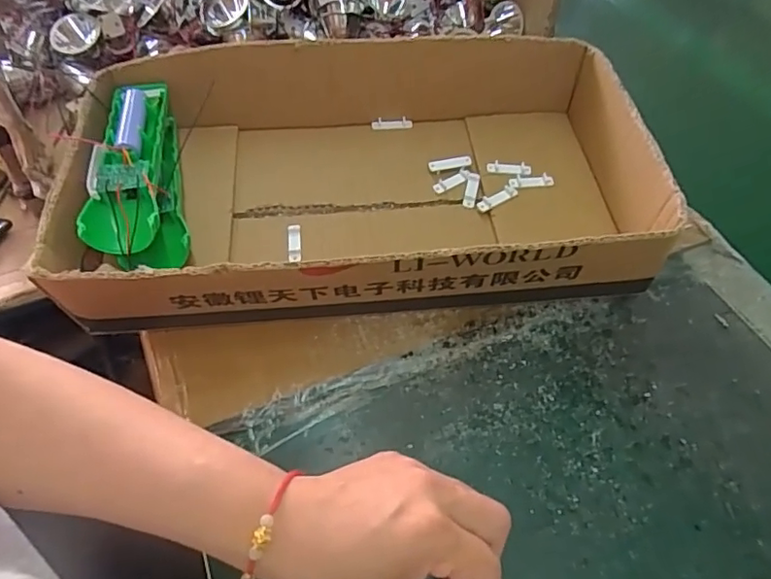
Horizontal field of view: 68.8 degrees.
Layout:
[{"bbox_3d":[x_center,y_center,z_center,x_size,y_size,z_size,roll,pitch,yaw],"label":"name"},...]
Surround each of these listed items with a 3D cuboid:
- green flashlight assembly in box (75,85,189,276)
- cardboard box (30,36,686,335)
[{"bbox_3d":[-0.190,-0.084,0.433,0.063,0.063,0.163,-11,53,-8],"label":"green flashlight assembly in box"},{"bbox_3d":[-0.020,-0.084,0.440,0.407,0.106,0.224,-4,52,-3],"label":"cardboard box"}]

